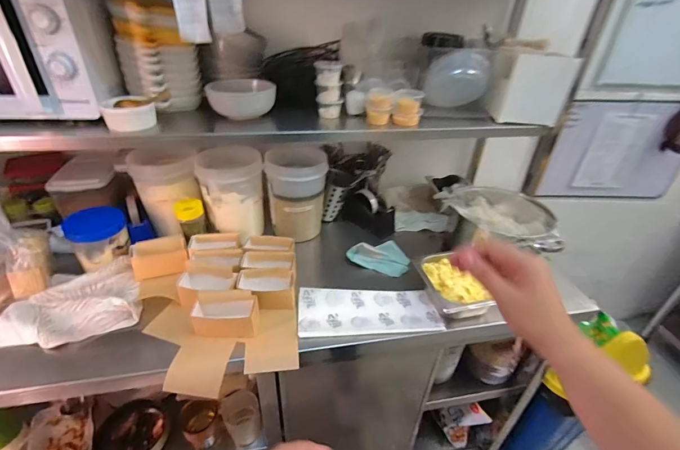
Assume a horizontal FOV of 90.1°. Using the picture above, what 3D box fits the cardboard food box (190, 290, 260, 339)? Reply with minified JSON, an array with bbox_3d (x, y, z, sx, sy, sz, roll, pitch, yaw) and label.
[{"bbox_3d":[-0.225,0.176,0.666,0.126,0.077,0.054,0,33,-3],"label":"cardboard food box"}]

